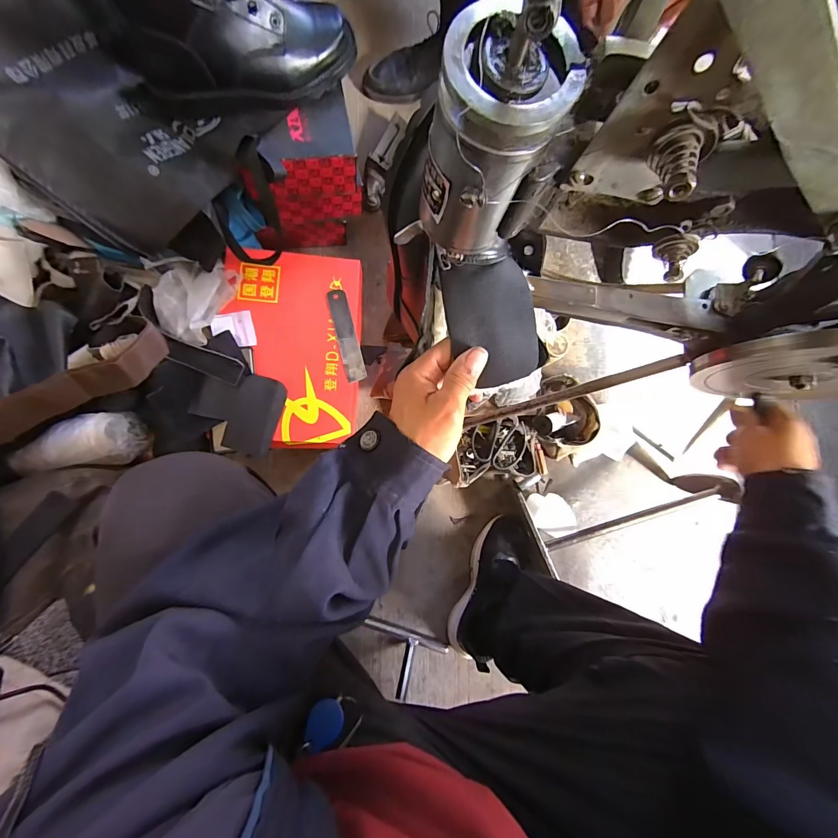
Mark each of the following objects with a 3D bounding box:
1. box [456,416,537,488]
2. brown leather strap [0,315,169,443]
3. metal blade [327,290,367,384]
[{"bbox_3d":[0.150,0.062,0.738,0.169,0.081,0.114,-6,85,-8],"label":"box"},{"bbox_3d":[-0.491,-0.016,0.445,0.360,0.062,0.062,-34,89,-29],"label":"brown leather strap"},{"bbox_3d":[-0.122,-0.140,0.627,0.033,0.008,0.157,-15,88,-12],"label":"metal blade"}]

